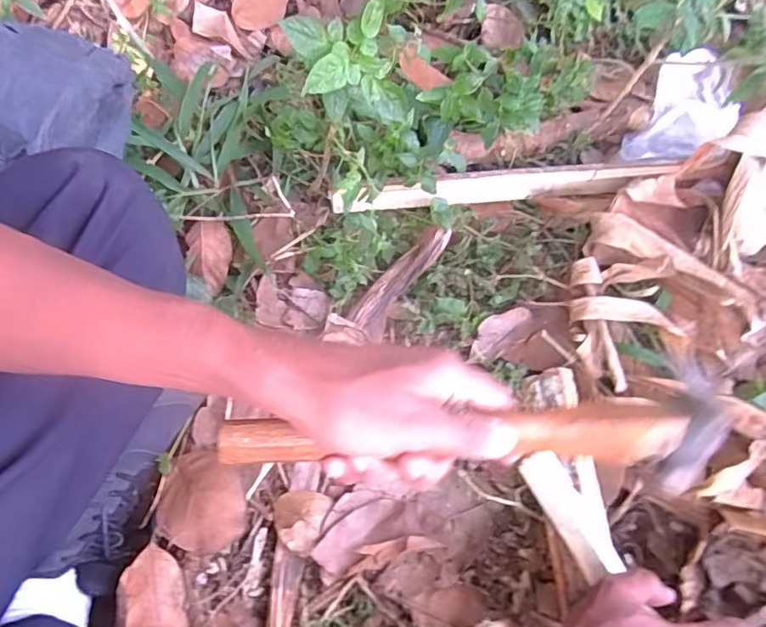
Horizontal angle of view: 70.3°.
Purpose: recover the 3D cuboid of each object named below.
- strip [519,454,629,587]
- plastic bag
[{"bbox_3d":[0.142,0.151,0.415,0.030,0.012,0.095,-23,57,-10],"label":"strip"},{"bbox_3d":[0.345,-0.230,0.610,0.097,0.071,0.154,27,63,19],"label":"plastic bag"}]

